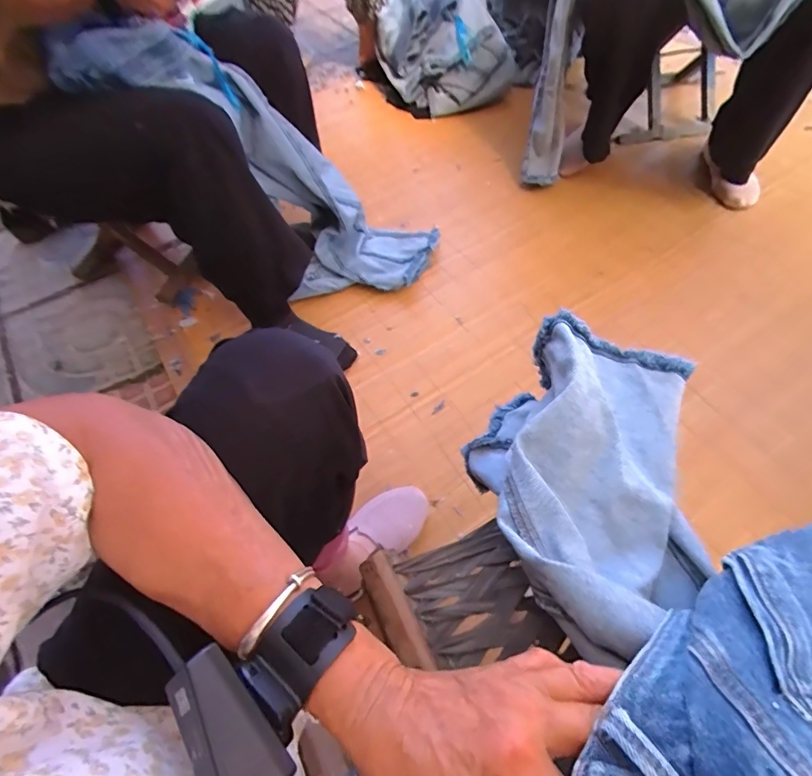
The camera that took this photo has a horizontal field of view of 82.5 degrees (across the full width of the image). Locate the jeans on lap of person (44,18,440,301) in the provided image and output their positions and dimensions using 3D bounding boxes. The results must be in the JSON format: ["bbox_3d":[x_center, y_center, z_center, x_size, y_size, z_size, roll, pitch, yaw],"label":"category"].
[{"bbox_3d":[-0.262,-0.458,0.994,0.273,0.802,0.280,-23,46,34],"label":"jeans on lap of person"}]

